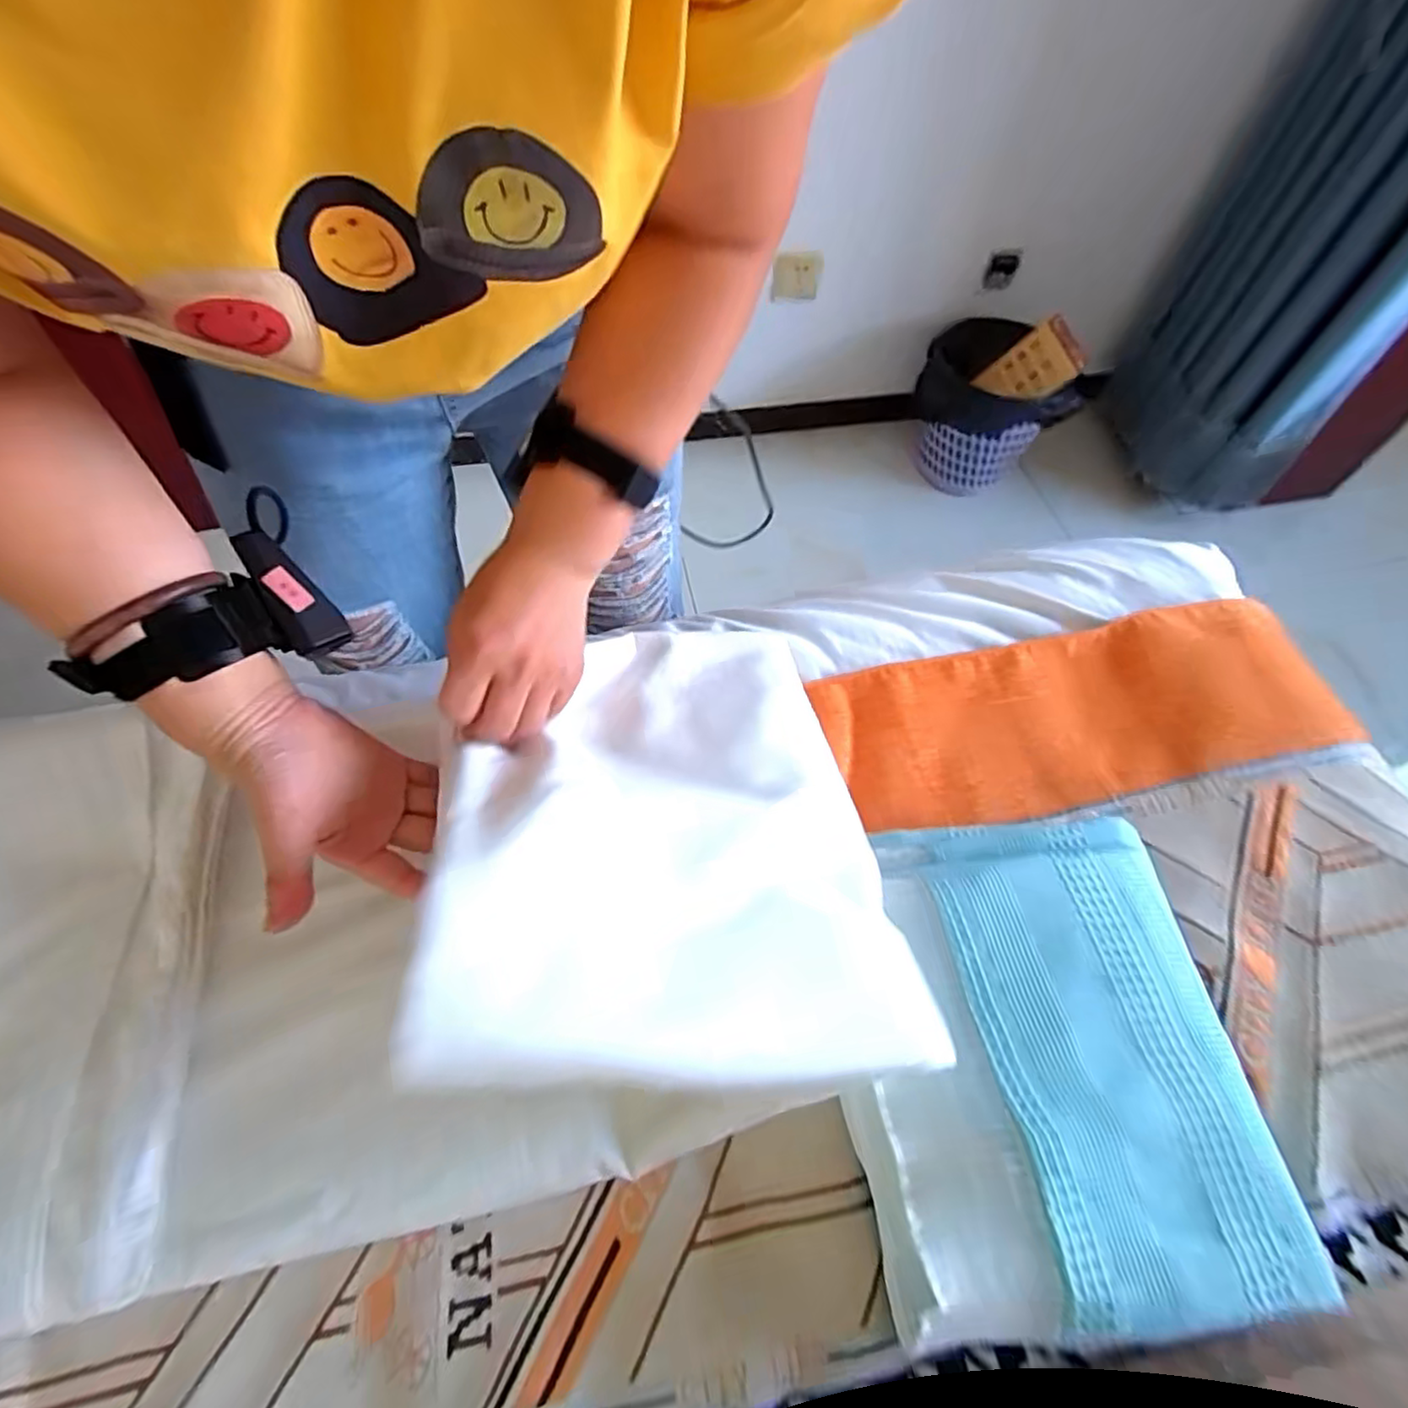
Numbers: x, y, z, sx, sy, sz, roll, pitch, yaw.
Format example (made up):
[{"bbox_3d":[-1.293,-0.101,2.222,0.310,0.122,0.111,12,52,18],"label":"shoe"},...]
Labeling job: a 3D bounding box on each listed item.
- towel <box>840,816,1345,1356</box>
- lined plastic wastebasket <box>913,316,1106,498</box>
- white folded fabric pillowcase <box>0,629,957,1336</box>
[{"bbox_3d":[0.168,0.171,0.348,0.200,0.051,0.226,-3,58,-3],"label":"towel"},{"bbox_3d":[0.582,-0.598,1.368,0.225,0.281,0.295,-20,62,-14],"label":"lined plastic wastebasket"},{"bbox_3d":[-0.212,0.094,0.343,0.580,0.164,0.325,-18,60,-1],"label":"white folded fabric pillowcase"}]

